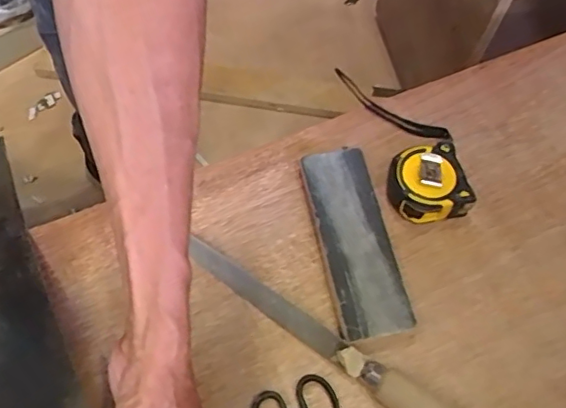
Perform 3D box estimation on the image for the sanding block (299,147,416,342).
[{"bbox_3d":[0.061,0.031,0.494,0.058,0.025,0.175,-8,61,-8],"label":"sanding block"}]

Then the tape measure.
[{"bbox_3d":[0.130,-0.019,0.515,0.067,0.041,0.067,-13,62,-11],"label":"tape measure"}]

